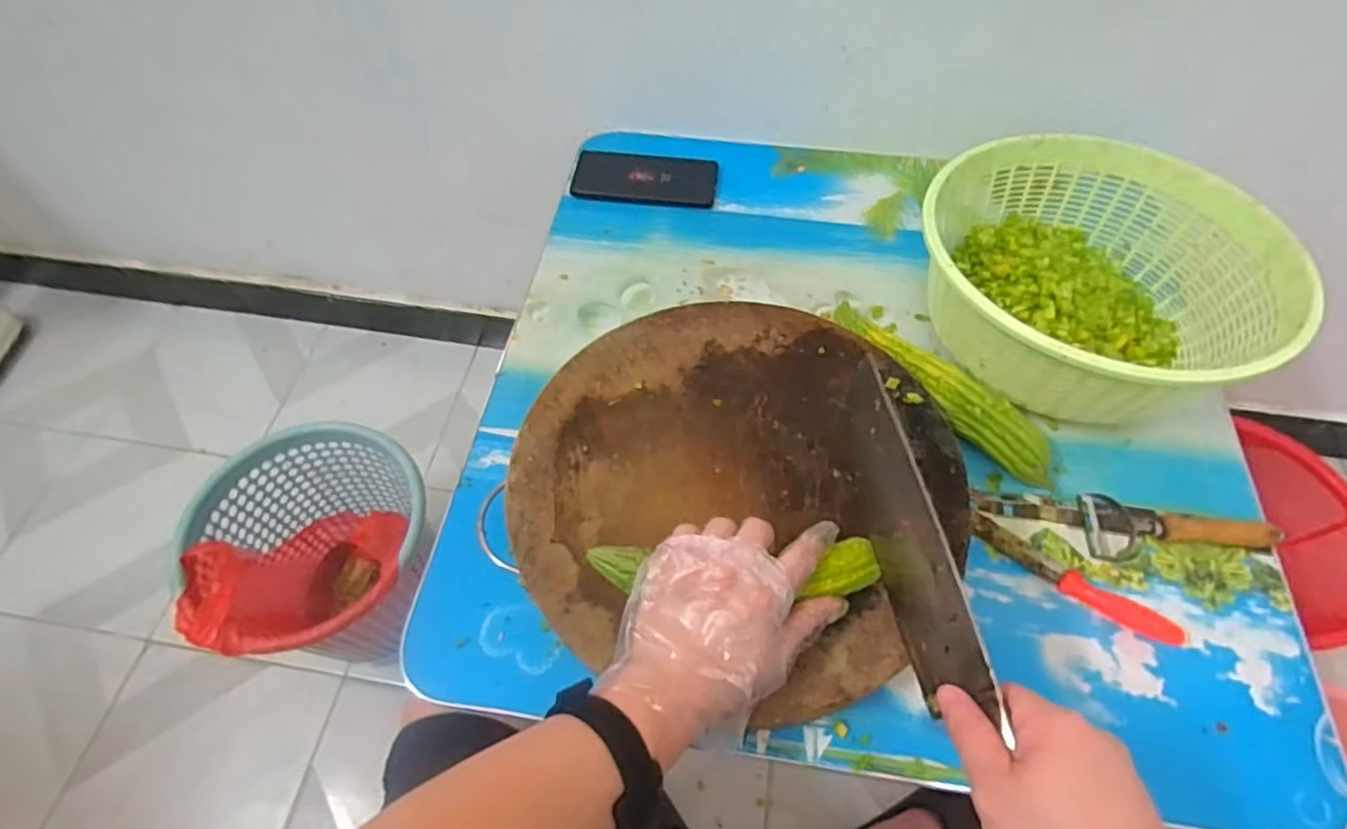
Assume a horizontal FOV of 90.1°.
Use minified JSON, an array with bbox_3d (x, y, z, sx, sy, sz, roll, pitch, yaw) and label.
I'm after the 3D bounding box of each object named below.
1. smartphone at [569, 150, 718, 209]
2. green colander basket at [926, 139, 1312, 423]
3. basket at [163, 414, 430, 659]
[{"bbox_3d":[-0.033,-0.267,0.763,0.161,0.011,0.076,7,58,3],"label":"smartphone"},{"bbox_3d":[0.354,-0.116,0.585,0.276,0.112,0.266,40,65,21],"label":"green colander basket"},{"bbox_3d":[-0.420,0.193,0.866,0.262,0.258,0.260,0,58,-1],"label":"basket"}]

